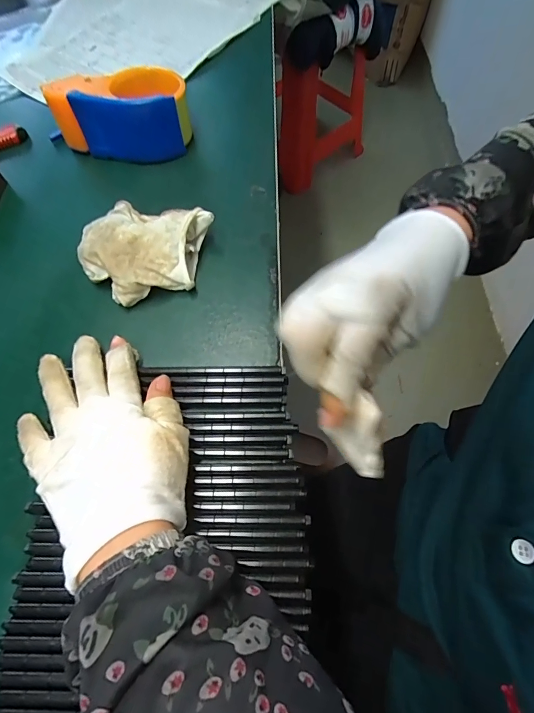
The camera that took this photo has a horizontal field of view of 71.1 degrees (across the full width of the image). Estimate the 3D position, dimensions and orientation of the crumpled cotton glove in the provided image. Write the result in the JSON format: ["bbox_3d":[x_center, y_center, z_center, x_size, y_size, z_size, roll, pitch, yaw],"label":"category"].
[{"bbox_3d":[-0.111,-0.090,0.323,0.107,0.034,0.090,17,66,11],"label":"crumpled cotton glove"}]

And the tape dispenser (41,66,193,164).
[{"bbox_3d":[-0.150,-0.248,0.384,0.137,0.058,0.067,-8,63,-1],"label":"tape dispenser"}]

